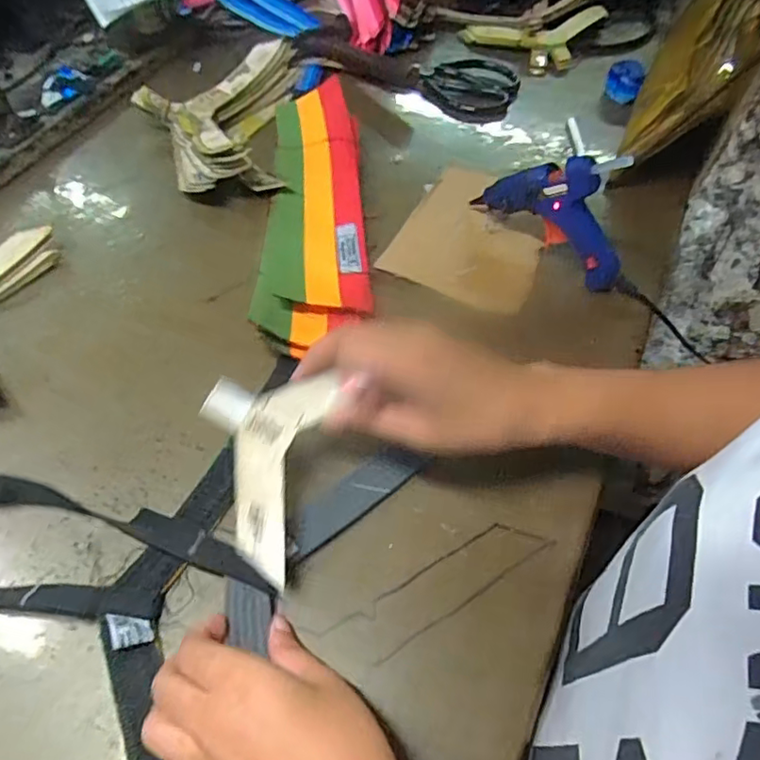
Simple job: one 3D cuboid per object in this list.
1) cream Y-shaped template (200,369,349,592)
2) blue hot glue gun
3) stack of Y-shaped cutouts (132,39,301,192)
[{"bbox_3d":[-0.067,0.052,0.330,0.071,0.011,0.112,5,77,2],"label":"cream Y-shaped template"},{"bbox_3d":[0.141,-0.140,0.476,0.138,0.089,0.024,36,61,22],"label":"blue hot glue gun"},{"bbox_3d":[-0.169,-0.269,0.593,0.156,0.036,0.231,1,55,-1],"label":"stack of Y-shaped cutouts"}]

